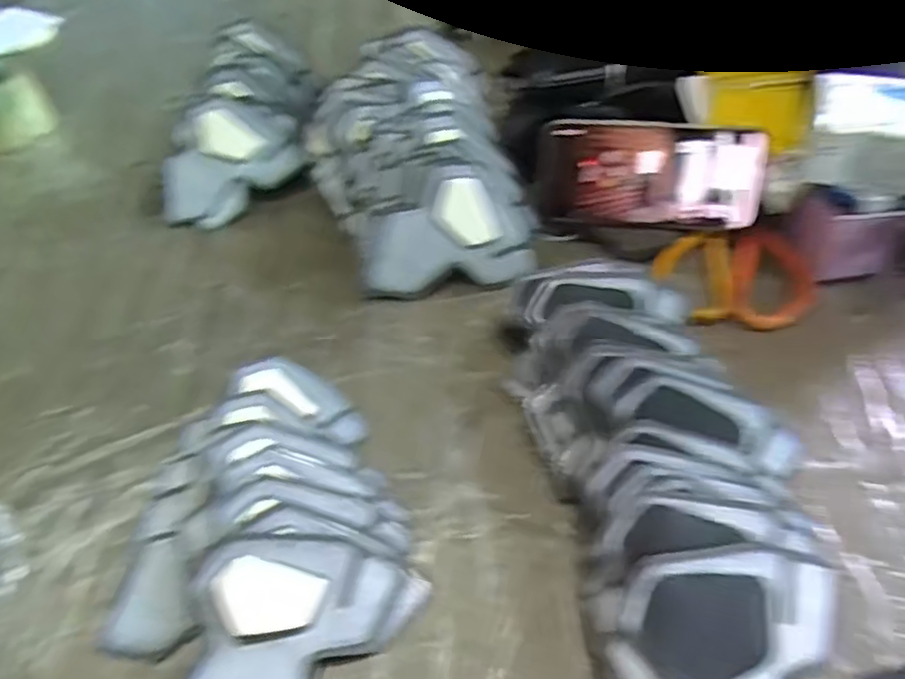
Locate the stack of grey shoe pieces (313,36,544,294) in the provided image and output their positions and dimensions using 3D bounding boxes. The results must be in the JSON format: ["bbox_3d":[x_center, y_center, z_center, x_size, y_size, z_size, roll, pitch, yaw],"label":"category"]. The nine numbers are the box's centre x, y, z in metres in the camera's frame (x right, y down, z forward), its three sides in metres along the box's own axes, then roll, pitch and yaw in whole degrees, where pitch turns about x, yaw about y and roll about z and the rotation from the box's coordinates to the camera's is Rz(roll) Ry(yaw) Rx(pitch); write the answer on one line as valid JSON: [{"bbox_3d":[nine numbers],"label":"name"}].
[{"bbox_3d":[-0.041,-0.170,0.597,0.169,0.076,0.305,-11,49,-3],"label":"stack of grey shoe pieces"}]

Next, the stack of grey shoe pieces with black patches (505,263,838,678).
[{"bbox_3d":[0.124,0.073,0.377,0.139,0.054,0.315,-12,49,-3],"label":"stack of grey shoe pieces with black patches"}]

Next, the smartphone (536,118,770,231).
[{"bbox_3d":[0.148,-0.125,0.515,0.162,0.077,0.009,8,22,12],"label":"smartphone"}]

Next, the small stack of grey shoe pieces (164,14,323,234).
[{"bbox_3d":[-0.196,-0.200,0.635,0.115,0.092,0.185,9,51,15],"label":"small stack of grey shoe pieces"}]

